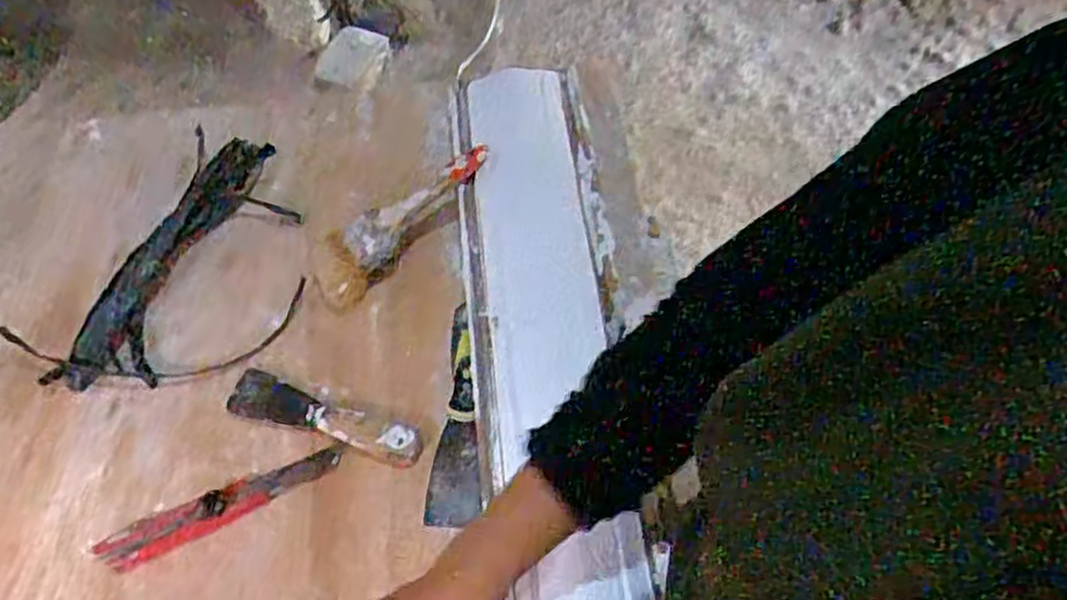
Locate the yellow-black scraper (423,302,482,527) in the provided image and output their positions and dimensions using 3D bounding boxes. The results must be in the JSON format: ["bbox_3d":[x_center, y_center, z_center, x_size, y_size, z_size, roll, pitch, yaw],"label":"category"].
[{"bbox_3d":[-0.061,0.090,0.642,0.047,0.017,0.183,0,58,4],"label":"yellow-black scraper"}]

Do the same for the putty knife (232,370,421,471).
[{"bbox_3d":[-0.176,0.097,0.650,0.178,0.014,0.036,16,60,14],"label":"putty knife"}]

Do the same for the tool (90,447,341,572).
[{"bbox_3d":[-0.250,0.165,0.623,0.192,0.011,0.030,-23,59,-10],"label":"tool"}]

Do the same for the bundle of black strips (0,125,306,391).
[{"bbox_3d":[-0.317,-0.032,0.731,0.203,0.036,0.288,20,62,16],"label":"bundle of black strips"}]

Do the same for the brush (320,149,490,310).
[{"bbox_3d":[-0.123,-0.076,0.727,0.193,0.034,0.060,-43,63,0],"label":"brush"}]

